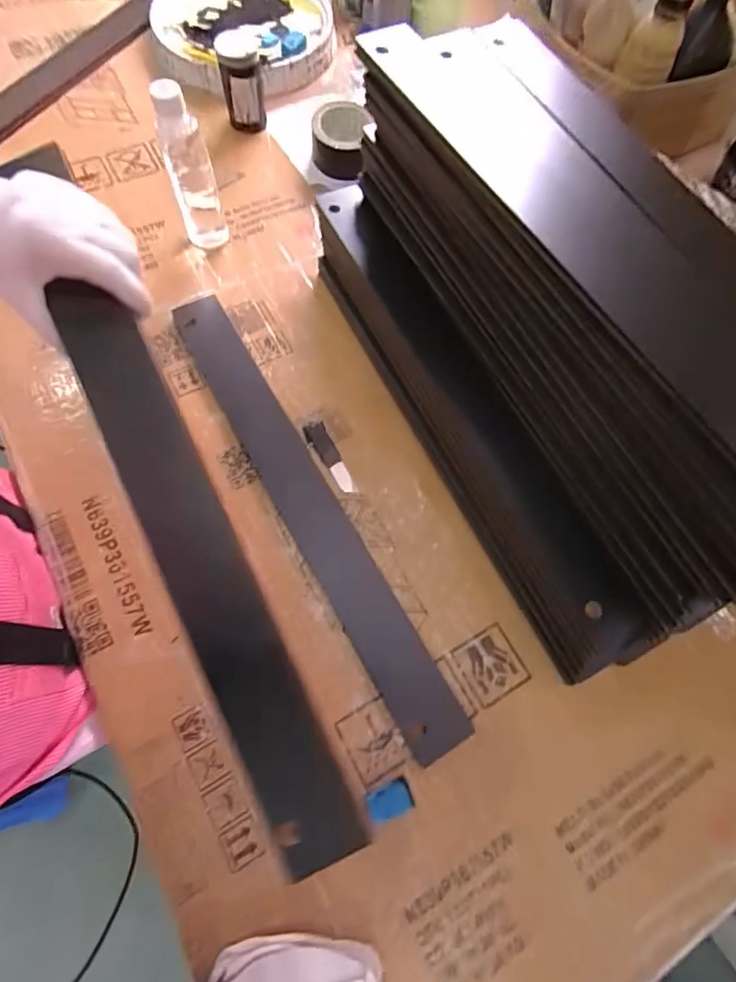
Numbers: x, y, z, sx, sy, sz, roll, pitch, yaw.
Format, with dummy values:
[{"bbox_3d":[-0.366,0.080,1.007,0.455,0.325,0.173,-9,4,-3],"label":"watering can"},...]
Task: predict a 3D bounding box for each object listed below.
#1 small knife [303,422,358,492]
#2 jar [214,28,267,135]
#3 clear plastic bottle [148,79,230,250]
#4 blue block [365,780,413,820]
[{"bbox_3d":[-0.046,-0.039,0.572,0.025,0.007,0.100,-25,74,-12],"label":"small knife"},{"bbox_3d":[-0.188,-0.609,0.717,0.059,0.113,0.053,-6,71,-6],"label":"jar"},{"bbox_3d":[-0.226,-0.406,0.595,0.054,0.190,0.061,-19,72,-10],"label":"clear plastic bottle"},{"bbox_3d":[0.020,0.282,0.432,0.039,0.025,0.022,-15,72,-9],"label":"blue block"}]

